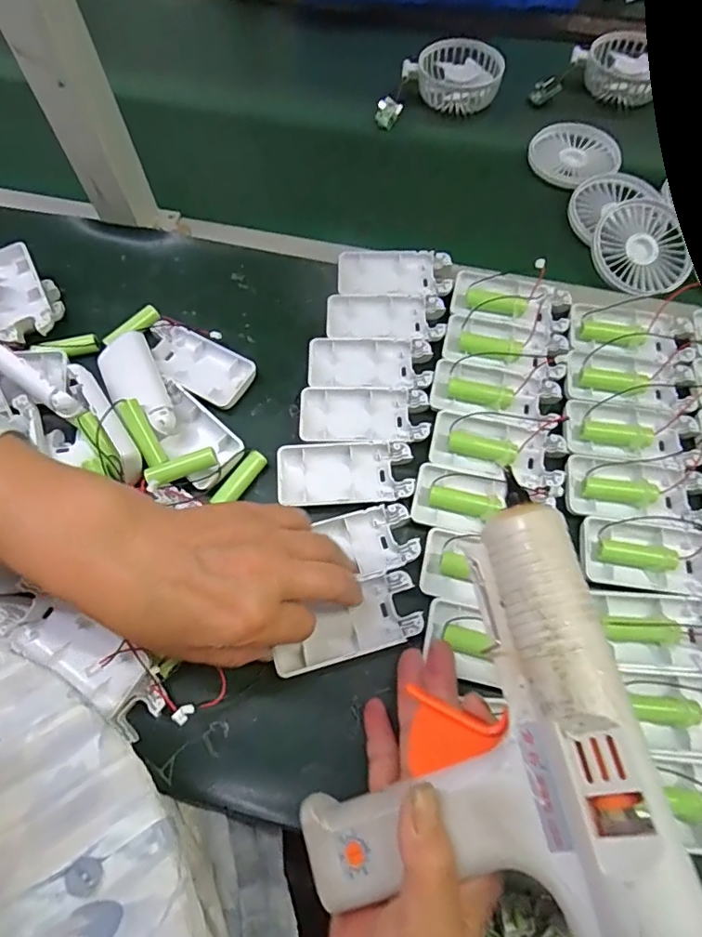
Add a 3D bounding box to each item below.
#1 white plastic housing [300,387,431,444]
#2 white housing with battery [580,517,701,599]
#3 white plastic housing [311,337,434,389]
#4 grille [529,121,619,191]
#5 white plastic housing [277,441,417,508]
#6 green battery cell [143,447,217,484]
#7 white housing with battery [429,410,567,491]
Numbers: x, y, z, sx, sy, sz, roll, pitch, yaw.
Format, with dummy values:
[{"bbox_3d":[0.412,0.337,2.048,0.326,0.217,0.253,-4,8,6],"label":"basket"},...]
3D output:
[{"bbox_3d":[0.010,-0.037,0.396,0.093,0.017,0.047,0,65,1],"label":"white plastic housing"},{"bbox_3d":[0.202,0.059,0.348,0.092,0.015,0.048,5,65,3],"label":"white housing with battery"},{"bbox_3d":[0.016,-0.084,0.422,0.097,0.011,0.045,2,65,2],"label":"white plastic housing"},{"bbox_3d":[0.229,-0.318,0.533,0.082,0.017,0.089,-18,66,-7],"label":"grille"},{"bbox_3d":[-0.004,0.004,0.372,0.094,0.011,0.045,-3,65,0],"label":"white plastic housing"},{"bbox_3d":[-0.119,-0.001,0.367,0.049,0.014,0.014,-19,66,-8],"label":"green battery cell"},{"bbox_3d":[0.107,-0.014,0.383,0.094,0.016,0.046,13,66,7],"label":"white housing with battery"}]

